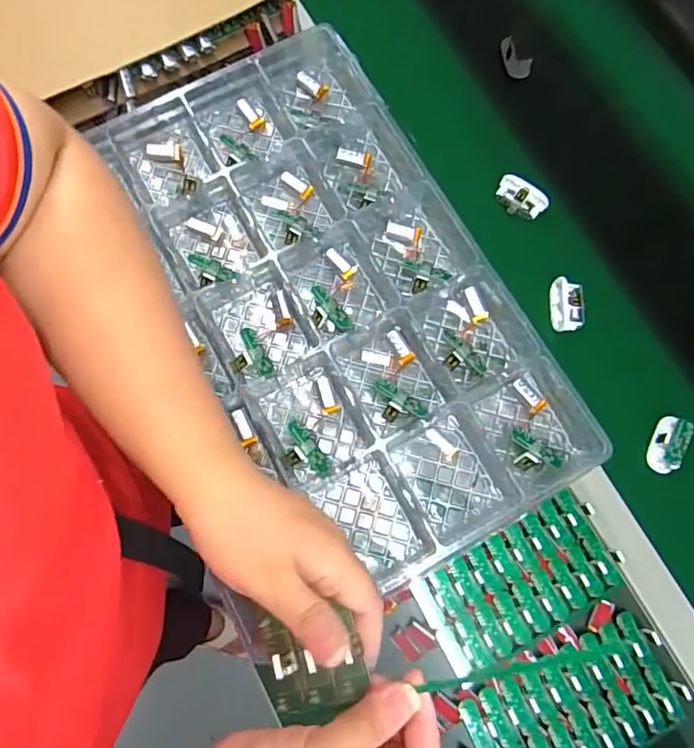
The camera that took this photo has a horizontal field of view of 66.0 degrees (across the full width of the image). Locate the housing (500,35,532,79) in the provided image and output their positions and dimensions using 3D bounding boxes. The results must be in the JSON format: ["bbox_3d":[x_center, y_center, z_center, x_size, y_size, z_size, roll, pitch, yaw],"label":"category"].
[{"bbox_3d":[0.203,-0.387,0.657,0.020,0.023,0.054,-33,79,-7],"label":"housing"}]

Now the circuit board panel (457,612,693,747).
[{"bbox_3d":[0.205,0.302,0.472,0.185,0.019,0.098,-24,78,-6],"label":"circuit board panel"}]

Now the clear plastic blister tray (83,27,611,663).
[{"bbox_3d":[-0.011,-0.075,0.463,0.266,0.036,0.470,-27,79,-6],"label":"clear plastic blister tray"}]

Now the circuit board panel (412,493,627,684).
[{"bbox_3d":[0.162,0.196,0.499,0.183,0.022,0.096,-27,79,-6],"label":"circuit board panel"}]

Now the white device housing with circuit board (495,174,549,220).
[{"bbox_3d":[0.196,-0.198,0.602,0.057,0.024,0.025,35,79,7],"label":"white device housing with circuit board"}]

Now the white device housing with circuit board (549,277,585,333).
[{"bbox_3d":[0.238,-0.074,0.578,0.033,0.016,0.058,2,77,0],"label":"white device housing with circuit board"}]

